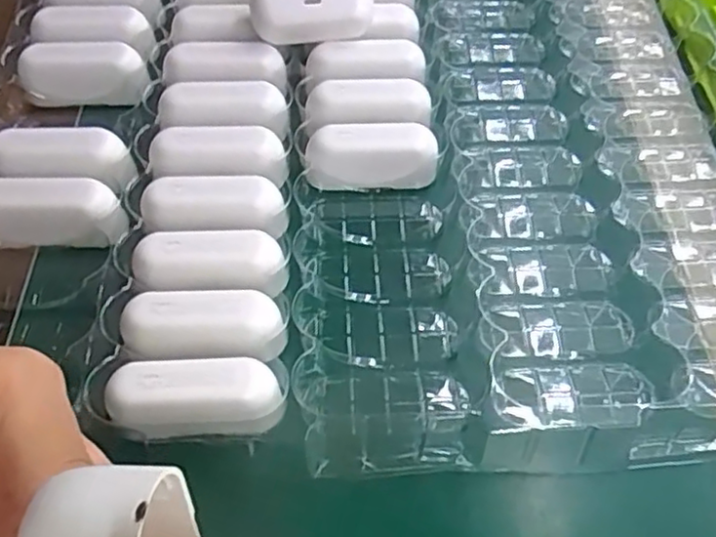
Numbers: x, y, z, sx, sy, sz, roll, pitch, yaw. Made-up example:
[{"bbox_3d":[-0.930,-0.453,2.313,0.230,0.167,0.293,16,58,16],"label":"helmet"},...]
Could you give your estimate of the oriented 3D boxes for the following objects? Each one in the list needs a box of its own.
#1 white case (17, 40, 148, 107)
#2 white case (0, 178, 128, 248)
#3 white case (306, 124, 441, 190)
[{"bbox_3d":[-0.143,-0.103,0.352,0.063,0.029,0.023,2,56,-1],"label":"white case"},{"bbox_3d":[-0.135,-0.023,0.302,0.066,0.024,0.027,6,56,2],"label":"white case"},{"bbox_3d":[0.007,-0.053,0.326,0.062,0.031,0.020,-1,56,-2],"label":"white case"}]

